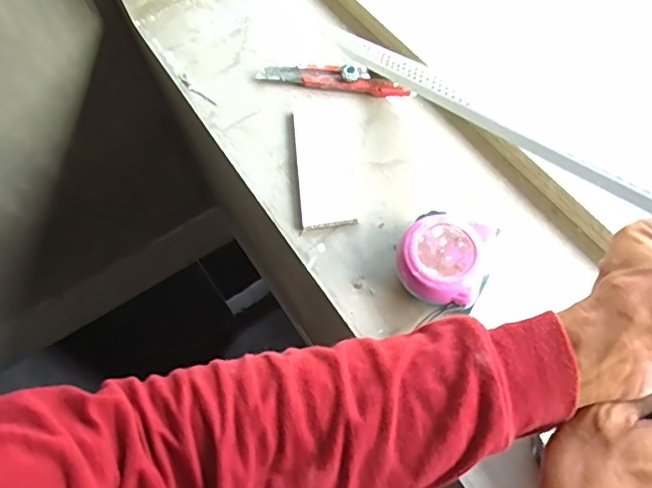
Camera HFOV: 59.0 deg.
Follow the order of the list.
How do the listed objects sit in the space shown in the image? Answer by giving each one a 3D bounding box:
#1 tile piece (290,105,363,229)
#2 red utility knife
[{"bbox_3d":[0.001,-0.085,0.588,0.065,0.011,0.153,-7,59,-1],"label":"tile piece"},{"bbox_3d":[0.010,-0.185,0.636,0.171,0.021,0.029,13,61,11],"label":"red utility knife"}]

